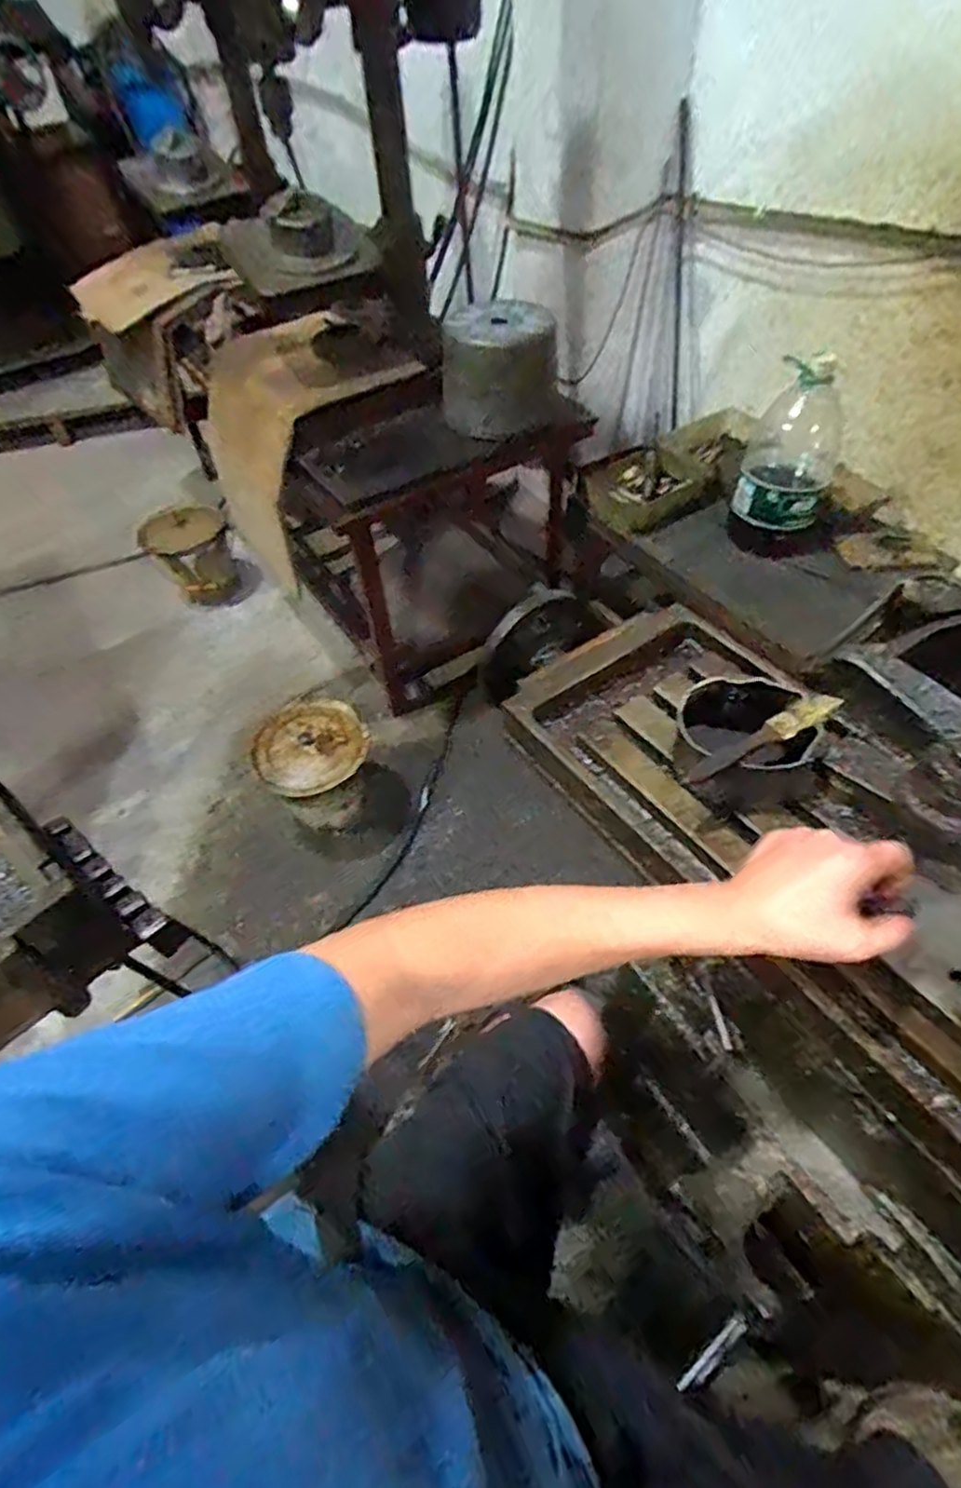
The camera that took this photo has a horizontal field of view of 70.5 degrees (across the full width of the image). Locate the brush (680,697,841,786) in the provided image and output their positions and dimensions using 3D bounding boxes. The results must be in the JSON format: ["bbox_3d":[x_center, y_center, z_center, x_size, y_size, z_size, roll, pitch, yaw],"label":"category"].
[{"bbox_3d":[0.225,-0.004,0.537,0.146,0.011,0.024,-27,55,-17],"label":"brush"}]

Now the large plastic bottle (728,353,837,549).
[{"bbox_3d":[0.626,-0.574,1.386,0.167,0.383,0.137,20,55,19],"label":"large plastic bottle"}]

